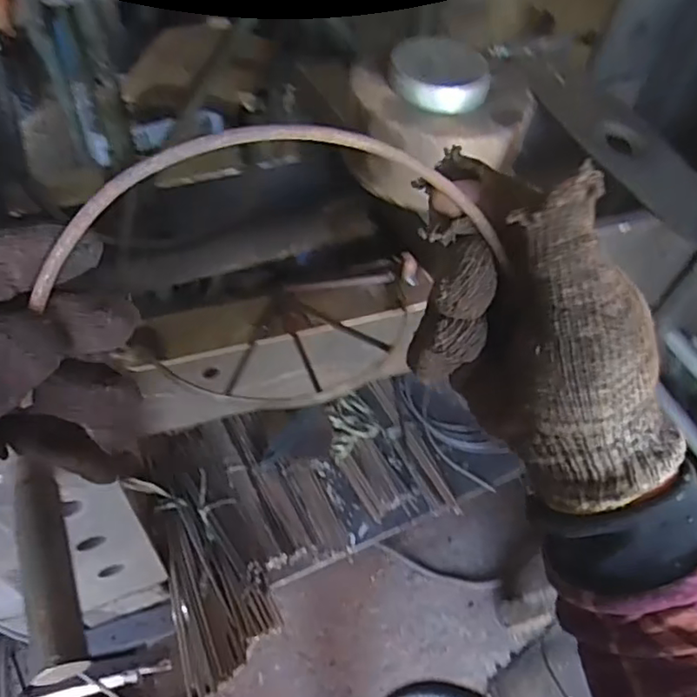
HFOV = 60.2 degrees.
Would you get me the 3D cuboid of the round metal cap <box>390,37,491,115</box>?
[{"bbox_3d":[0.081,-0.244,0.534,0.084,0.024,0.084,7,54,0],"label":"round metal cap"}]

